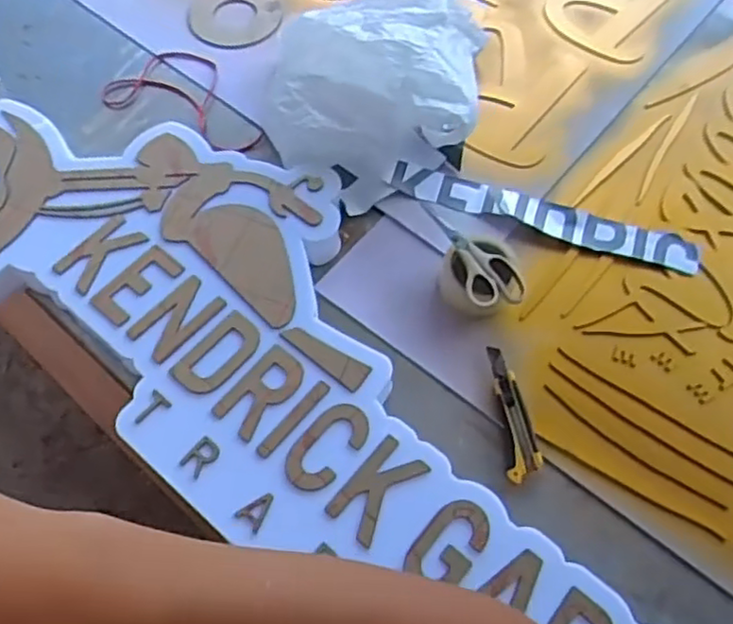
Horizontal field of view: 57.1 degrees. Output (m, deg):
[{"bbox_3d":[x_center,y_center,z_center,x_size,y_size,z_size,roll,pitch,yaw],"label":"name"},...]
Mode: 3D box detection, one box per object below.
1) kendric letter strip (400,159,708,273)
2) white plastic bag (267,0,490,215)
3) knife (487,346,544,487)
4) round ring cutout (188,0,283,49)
[{"bbox_3d":[0.255,-0.140,0.974,0.439,0.012,0.064,18,61,8],"label":"kendric letter strip"},{"bbox_3d":[0.008,-0.314,0.981,0.294,0.155,0.303,4,62,1],"label":"white plastic bag"},{"bbox_3d":[0.180,0.123,0.825,0.037,0.025,0.168,-3,62,-2],"label":"knife"},{"bbox_3d":[-0.226,-0.515,1.166,0.155,0.006,0.166,0,62,-1],"label":"round ring cutout"}]

